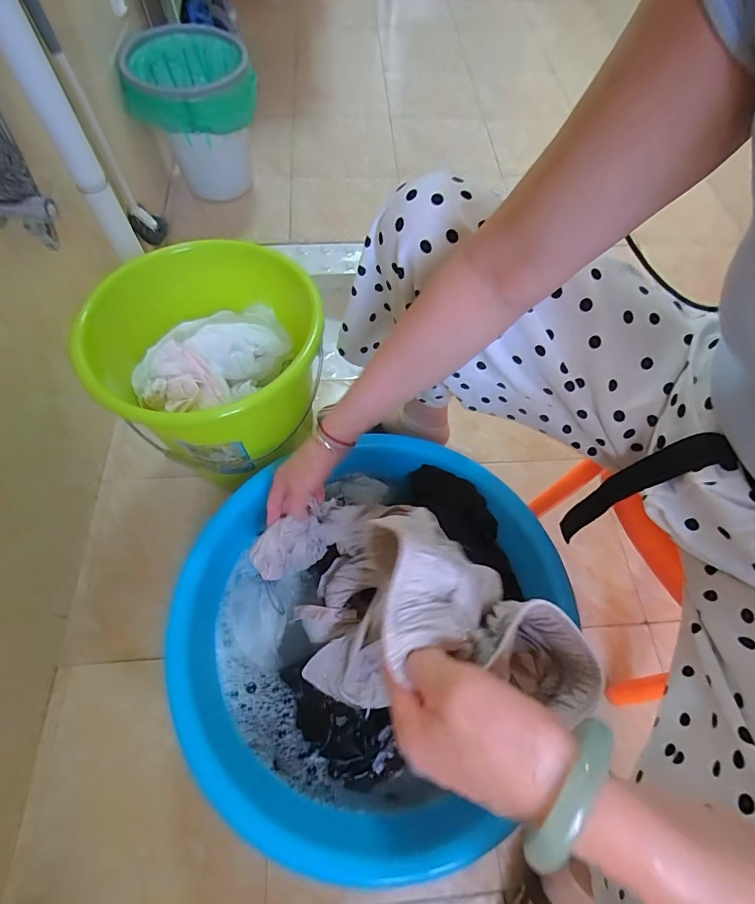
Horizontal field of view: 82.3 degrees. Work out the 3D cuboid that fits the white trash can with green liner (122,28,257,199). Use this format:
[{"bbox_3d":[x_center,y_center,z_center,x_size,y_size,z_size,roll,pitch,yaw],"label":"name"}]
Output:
[{"bbox_3d":[-0.417,-0.768,1.033,0.265,0.306,0.291,0,63,-1],"label":"white trash can with green liner"}]

